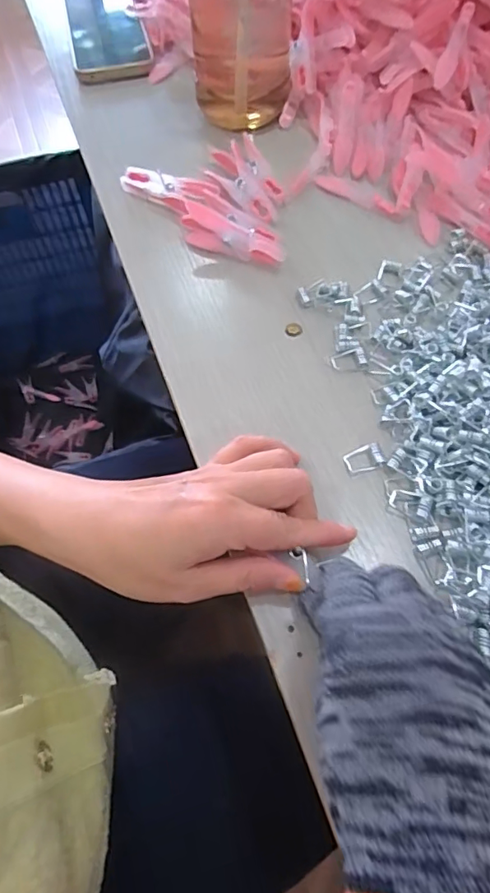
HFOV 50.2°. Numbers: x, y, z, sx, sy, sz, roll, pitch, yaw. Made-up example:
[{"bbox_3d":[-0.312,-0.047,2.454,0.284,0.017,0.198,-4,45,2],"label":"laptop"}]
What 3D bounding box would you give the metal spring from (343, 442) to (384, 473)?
[{"bbox_3d":[0.072,0.007,0.316,0.022,0.006,0.016,-11,64,-5],"label":"metal spring"}]

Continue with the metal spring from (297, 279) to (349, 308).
[{"bbox_3d":[0.057,-0.110,0.374,0.036,0.004,0.018,-10,64,-4],"label":"metal spring"}]

